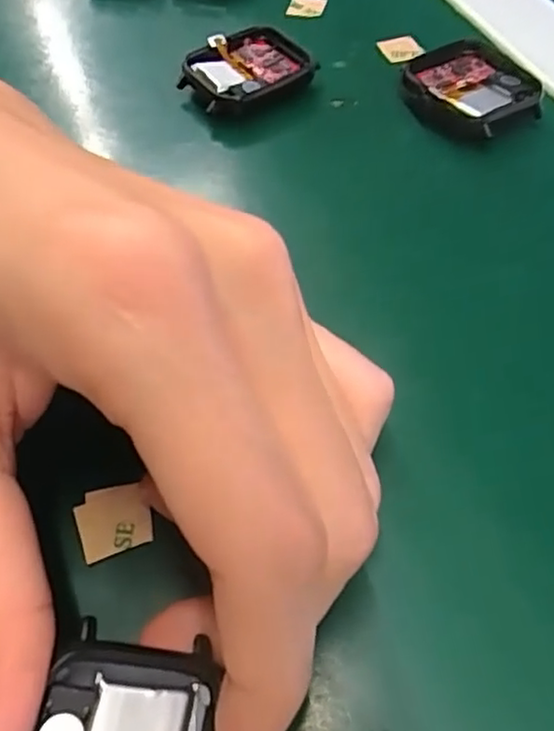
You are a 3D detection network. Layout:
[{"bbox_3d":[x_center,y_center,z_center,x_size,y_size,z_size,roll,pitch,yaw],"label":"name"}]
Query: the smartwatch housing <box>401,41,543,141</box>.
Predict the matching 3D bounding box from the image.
[{"bbox_3d":[0.071,-0.099,0.234,0.039,0.013,0.043,-30,60,-18],"label":"smartwatch housing"}]

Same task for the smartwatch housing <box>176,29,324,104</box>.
[{"bbox_3d":[-0.010,-0.110,0.244,0.042,0.014,0.035,-39,63,-23],"label":"smartwatch housing"}]

